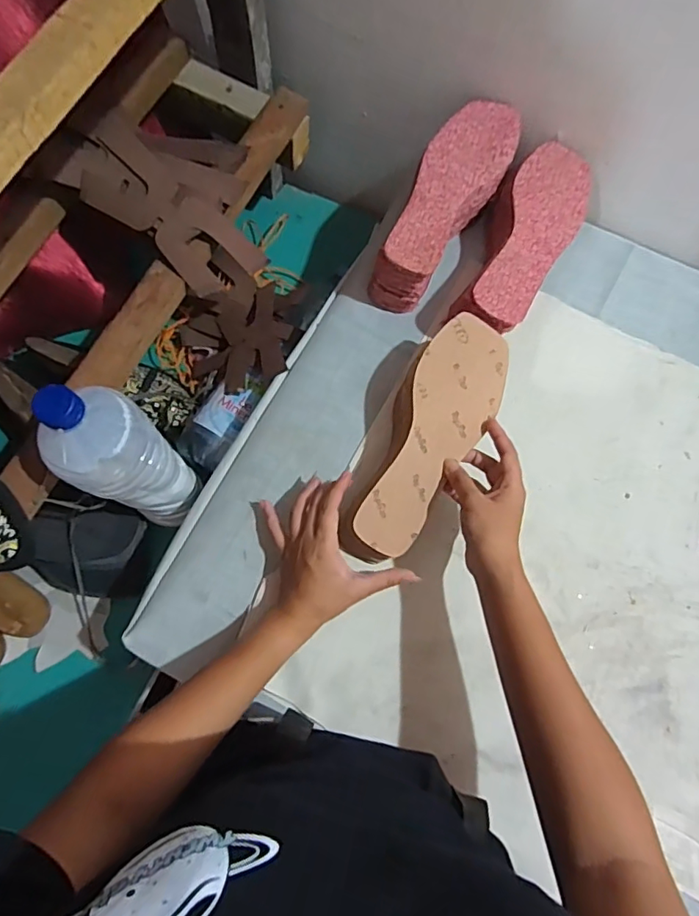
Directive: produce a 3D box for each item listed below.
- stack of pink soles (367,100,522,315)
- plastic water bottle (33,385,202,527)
[{"bbox_3d":[0.109,-0.279,0.602,0.082,0.102,0.234,26,73,6],"label":"stack of pink soles"},{"bbox_3d":[-0.208,0.007,0.492,0.064,0.241,0.080,38,75,9],"label":"plastic water bottle"}]

